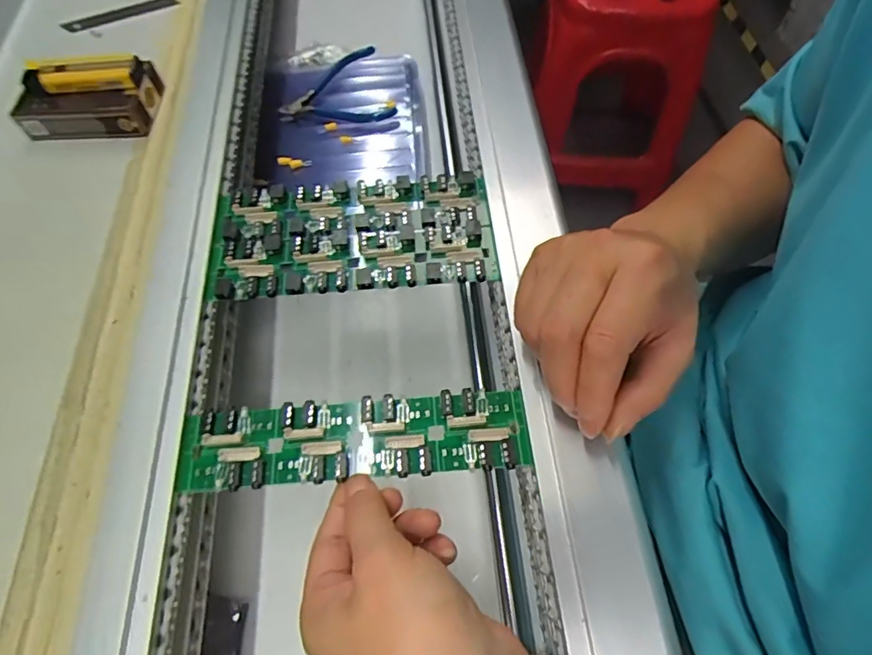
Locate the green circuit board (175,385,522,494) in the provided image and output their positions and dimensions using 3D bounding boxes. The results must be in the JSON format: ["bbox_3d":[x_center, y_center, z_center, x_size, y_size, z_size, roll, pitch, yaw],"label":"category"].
[{"bbox_3d":[-0.044,0.059,0.276,0.182,0.008,0.044,-4,61,0],"label":"green circuit board"}]

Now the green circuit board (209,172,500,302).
[{"bbox_3d":[-0.055,-0.062,0.338,0.178,0.010,0.087,-7,61,-1],"label":"green circuit board"}]

